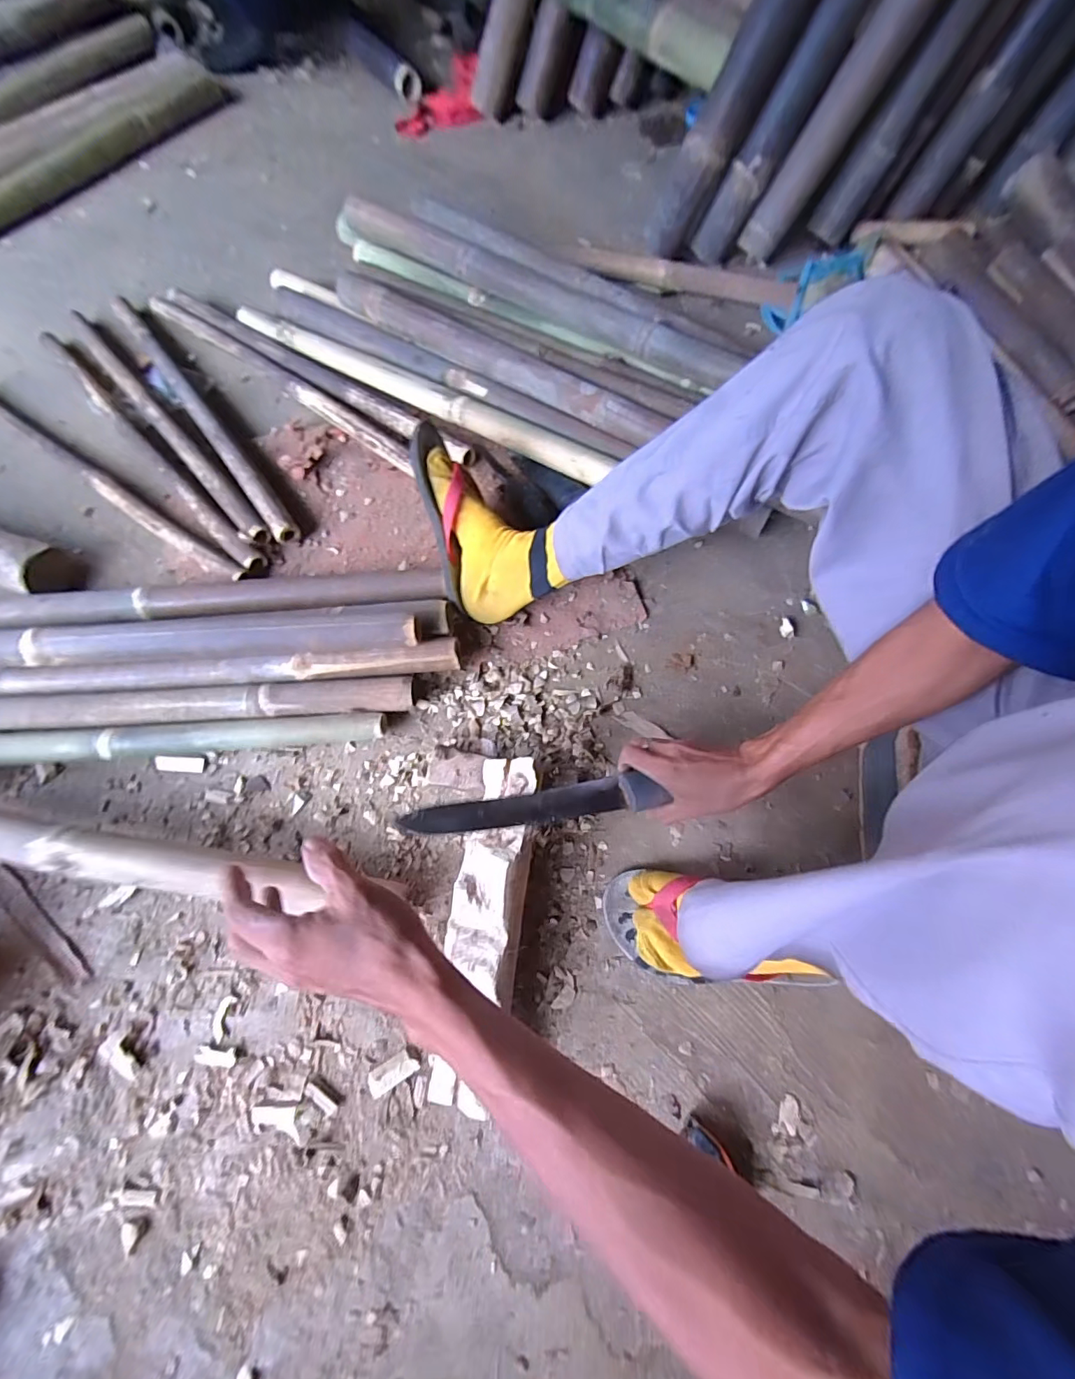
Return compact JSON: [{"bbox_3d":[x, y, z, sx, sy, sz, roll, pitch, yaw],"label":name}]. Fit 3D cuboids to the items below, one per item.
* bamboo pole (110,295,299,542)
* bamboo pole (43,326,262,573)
[{"bbox_3d":[-0.533,-0.444,0.779,0.030,0.041,0.654,-35,73,-14],"label":"bamboo pole"},{"bbox_3d":[-0.602,-0.379,0.756,0.034,0.038,0.657,-42,75,-16],"label":"bamboo pole"}]

